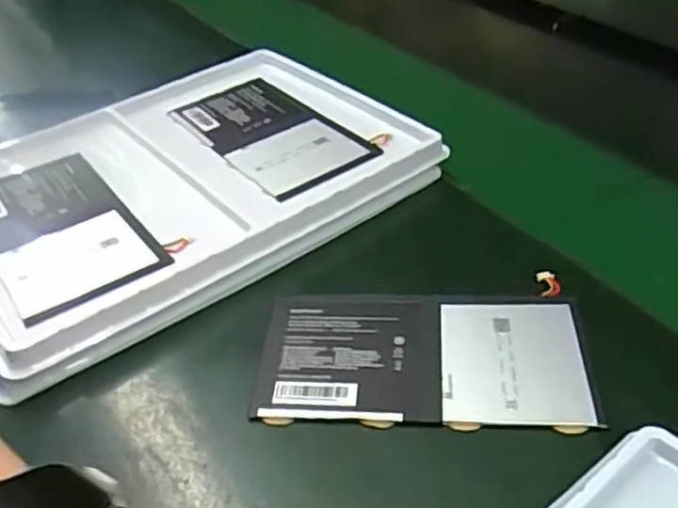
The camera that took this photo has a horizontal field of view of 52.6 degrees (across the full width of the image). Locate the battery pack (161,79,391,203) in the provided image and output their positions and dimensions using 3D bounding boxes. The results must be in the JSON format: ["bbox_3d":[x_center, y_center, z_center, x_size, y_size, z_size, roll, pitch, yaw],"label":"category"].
[{"bbox_3d":[-0.053,-0.096,0.536,0.095,0.009,0.171,-29,44,-28],"label":"battery pack"}]

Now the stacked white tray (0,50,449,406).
[{"bbox_3d":[-0.121,-0.059,0.498,0.322,0.025,0.245,-29,46,-26],"label":"stacked white tray"}]

